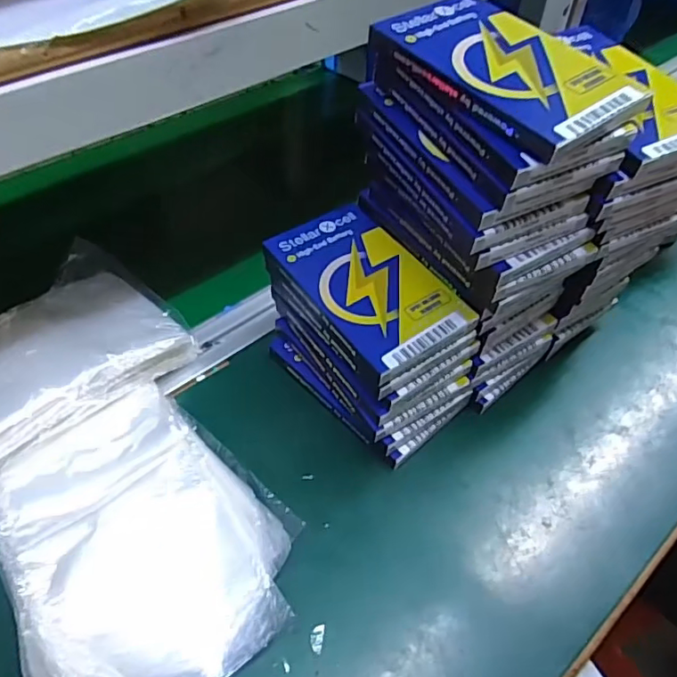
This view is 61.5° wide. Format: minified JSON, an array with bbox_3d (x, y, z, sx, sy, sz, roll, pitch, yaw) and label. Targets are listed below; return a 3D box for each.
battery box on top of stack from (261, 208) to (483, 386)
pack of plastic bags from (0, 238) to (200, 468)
[{"bbox_3d":[0.017,-0.035,0.373,0.076,0.019,0.130,-28,55,-23],"label":"battery box on top of stack"},{"bbox_3d":[-0.210,0.017,0.402,0.131,0.053,0.188,34,57,25],"label":"pack of plastic bags"}]

